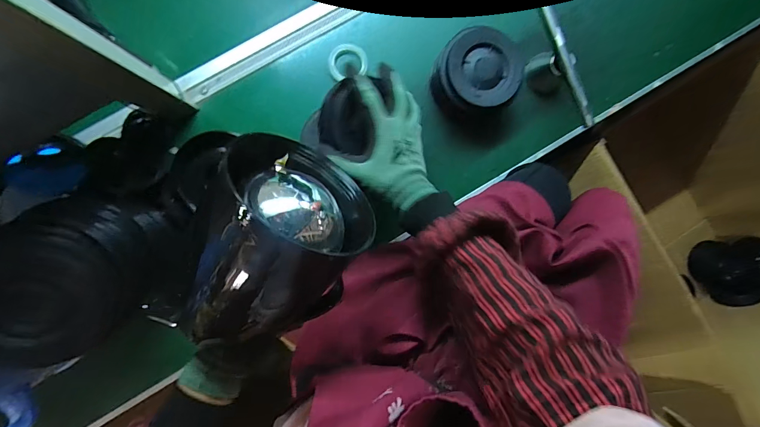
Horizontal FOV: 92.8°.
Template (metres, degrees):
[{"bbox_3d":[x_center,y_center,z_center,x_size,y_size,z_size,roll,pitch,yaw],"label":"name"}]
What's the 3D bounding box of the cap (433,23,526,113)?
[{"bbox_3d":[0.139,-0.204,0.527,0.114,0.062,0.109,0,92,-5],"label":"cap"}]

